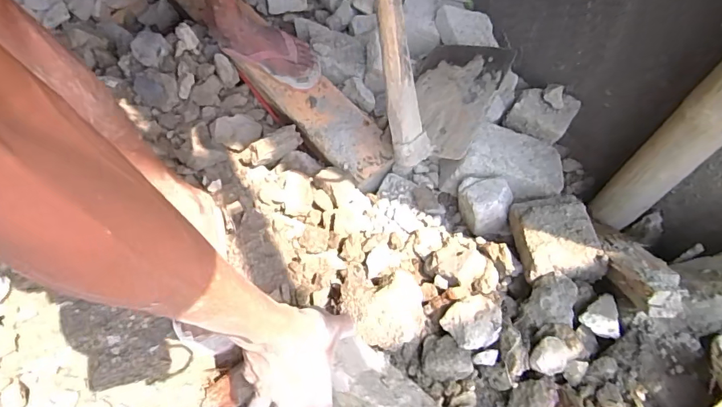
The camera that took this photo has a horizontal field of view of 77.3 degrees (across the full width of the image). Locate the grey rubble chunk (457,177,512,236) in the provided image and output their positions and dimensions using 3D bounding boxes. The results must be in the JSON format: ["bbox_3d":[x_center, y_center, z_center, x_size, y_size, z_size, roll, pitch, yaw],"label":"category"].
[{"bbox_3d":[0.214,0.003,0.776,0.087,0.091,0.084,-15,61,-12],"label":"grey rubble chunk"}]

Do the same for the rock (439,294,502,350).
[{"bbox_3d":[0.148,0.156,0.591,0.075,0.044,0.064,-29,65,-18],"label":"rock"}]

